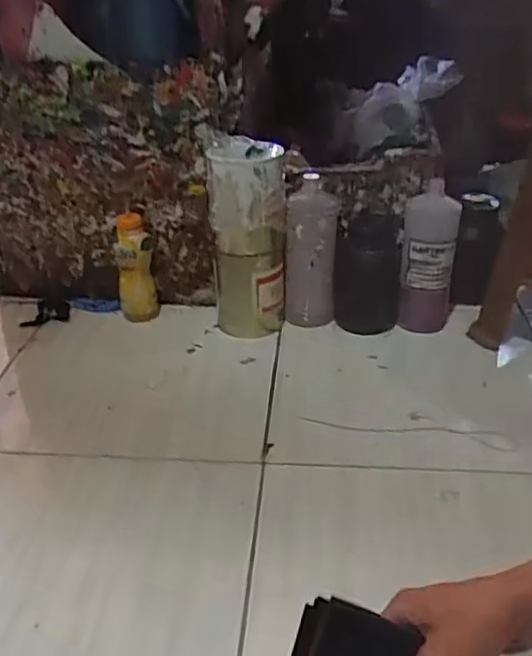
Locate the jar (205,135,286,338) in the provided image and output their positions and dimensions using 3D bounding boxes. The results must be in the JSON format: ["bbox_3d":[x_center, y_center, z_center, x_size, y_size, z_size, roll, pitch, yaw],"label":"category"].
[{"bbox_3d":[-0.027,-0.132,1.014,0.112,0.289,0.098,-2,29,-1],"label":"jar"}]

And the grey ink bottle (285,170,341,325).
[{"bbox_3d":[0.073,-0.113,1.043,0.075,0.222,0.073,3,30,8],"label":"grey ink bottle"}]

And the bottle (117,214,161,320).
[{"bbox_3d":[-0.214,-0.096,1.083,0.063,0.178,0.057,-8,30,-11],"label":"bottle"}]

